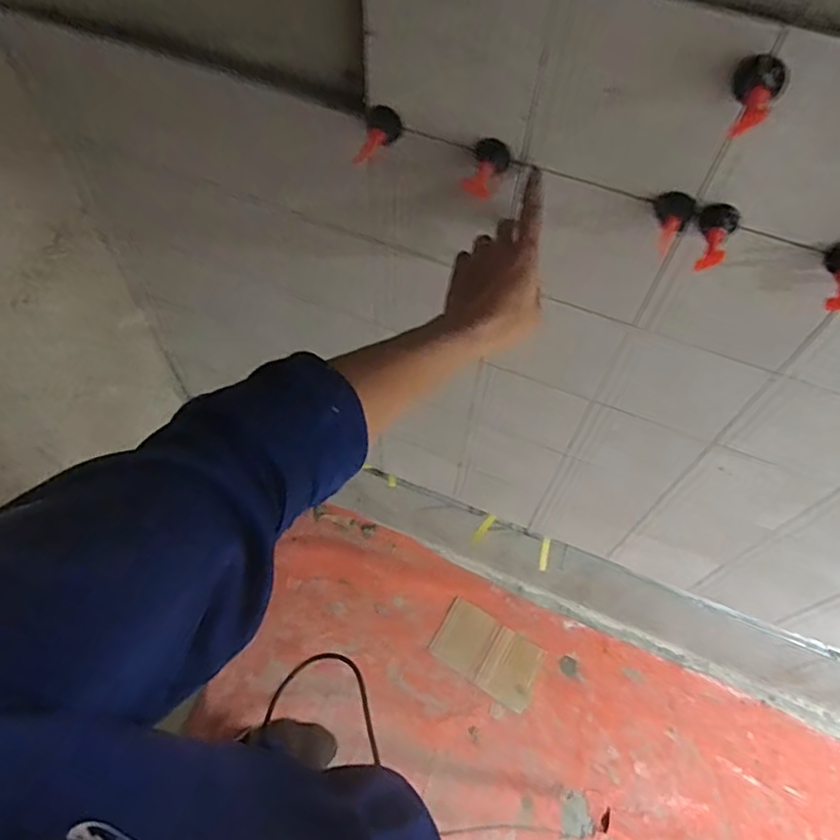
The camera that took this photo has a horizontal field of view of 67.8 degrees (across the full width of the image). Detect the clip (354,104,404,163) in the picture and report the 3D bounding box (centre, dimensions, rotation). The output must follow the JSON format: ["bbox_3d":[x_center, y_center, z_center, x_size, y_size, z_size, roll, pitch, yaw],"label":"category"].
[{"bbox_3d":[-0.038,-0.255,0.563,0.031,0.030,0.044,20,61,9],"label":"clip"}]

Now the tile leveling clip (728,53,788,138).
[{"bbox_3d":[0.228,-0.217,0.424,0.032,0.025,0.050,17,84,11],"label":"tile leveling clip"}]

